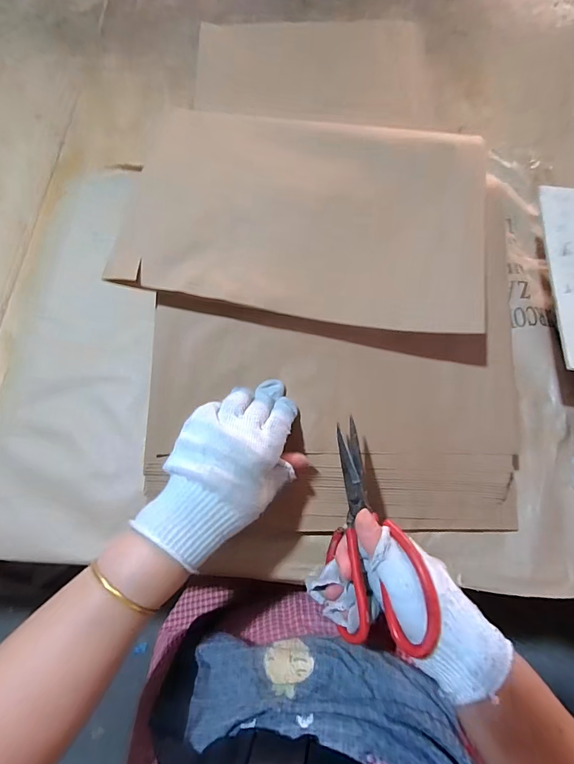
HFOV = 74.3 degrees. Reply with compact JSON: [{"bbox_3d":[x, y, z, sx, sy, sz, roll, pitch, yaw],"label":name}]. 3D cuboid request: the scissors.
[{"bbox_3d":[0.059,0.121,0.311,0.008,0.093,0.167,12,49,-35],"label":"scissors"}]

